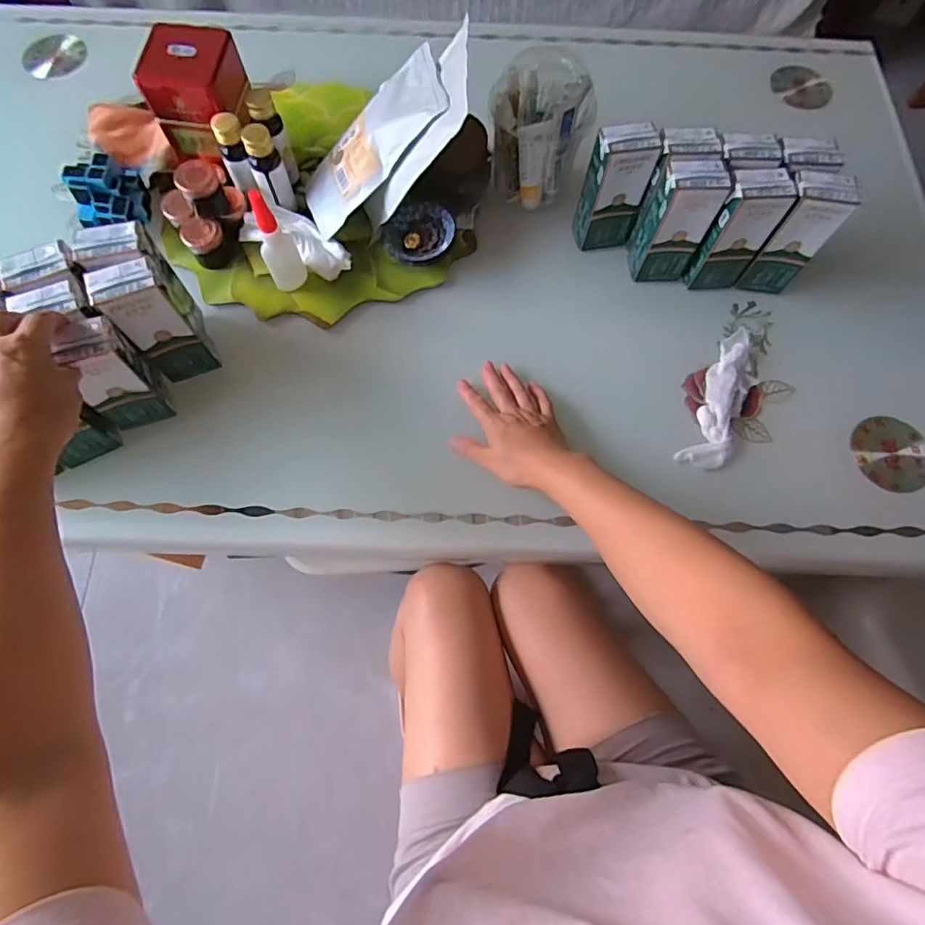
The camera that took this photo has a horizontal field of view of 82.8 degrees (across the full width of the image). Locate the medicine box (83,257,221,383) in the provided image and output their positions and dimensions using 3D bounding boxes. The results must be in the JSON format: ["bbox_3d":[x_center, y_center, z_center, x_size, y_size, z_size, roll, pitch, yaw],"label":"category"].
[{"bbox_3d":[-0.291,-0.135,0.504,0.058,0.125,0.050,-24,73,-9],"label":"medicine box"}]

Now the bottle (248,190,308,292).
[{"bbox_3d":[-0.195,-0.231,0.549,0.037,0.115,0.040,-18,72,-7],"label":"bottle"}]

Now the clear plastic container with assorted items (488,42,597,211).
[{"bbox_3d":[0.082,-0.371,0.591,0.091,0.133,0.089,0,71,-1],"label":"clear plastic container with assorted items"}]

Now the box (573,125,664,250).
[{"bbox_3d":[0.165,-0.295,0.571,0.058,0.129,0.034,-6,71,-3],"label":"box"}]

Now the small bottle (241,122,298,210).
[{"bbox_3d":[-0.211,-0.318,0.574,0.035,0.085,0.036,-23,73,-9],"label":"small bottle"}]

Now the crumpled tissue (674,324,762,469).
[{"bbox_3d":[0.284,-0.067,0.570,0.051,0.025,0.171,25,72,7],"label":"crumpled tissue"}]

